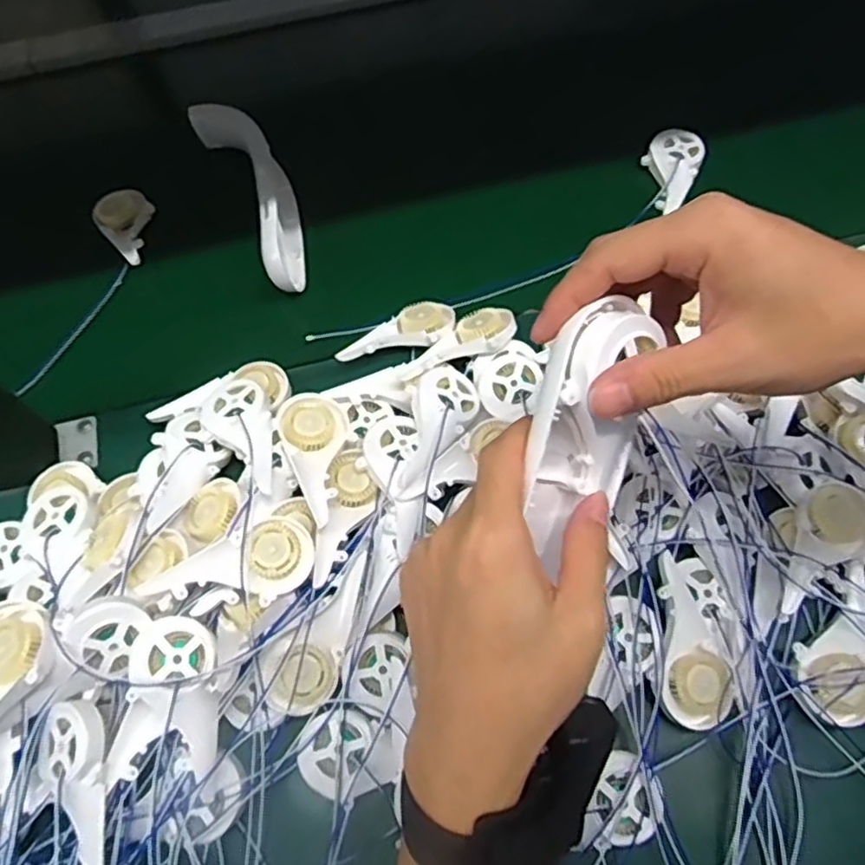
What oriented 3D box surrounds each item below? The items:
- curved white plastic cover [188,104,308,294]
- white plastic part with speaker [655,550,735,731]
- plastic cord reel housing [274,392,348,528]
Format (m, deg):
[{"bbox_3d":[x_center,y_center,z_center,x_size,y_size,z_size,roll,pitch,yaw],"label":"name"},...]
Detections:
[{"bbox_3d":[-0.139,-0.195,0.542,0.050,0.048,0.196,-26,67,-10],"label":"curved white plastic cover"},{"bbox_3d":[0.142,0.115,0.373,0.039,0.011,0.091,-7,78,-1],"label":"white plastic part with speaker"},{"bbox_3d":[-0.076,0.015,0.412,0.040,0.023,0.090,0,65,2],"label":"plastic cord reel housing"}]

